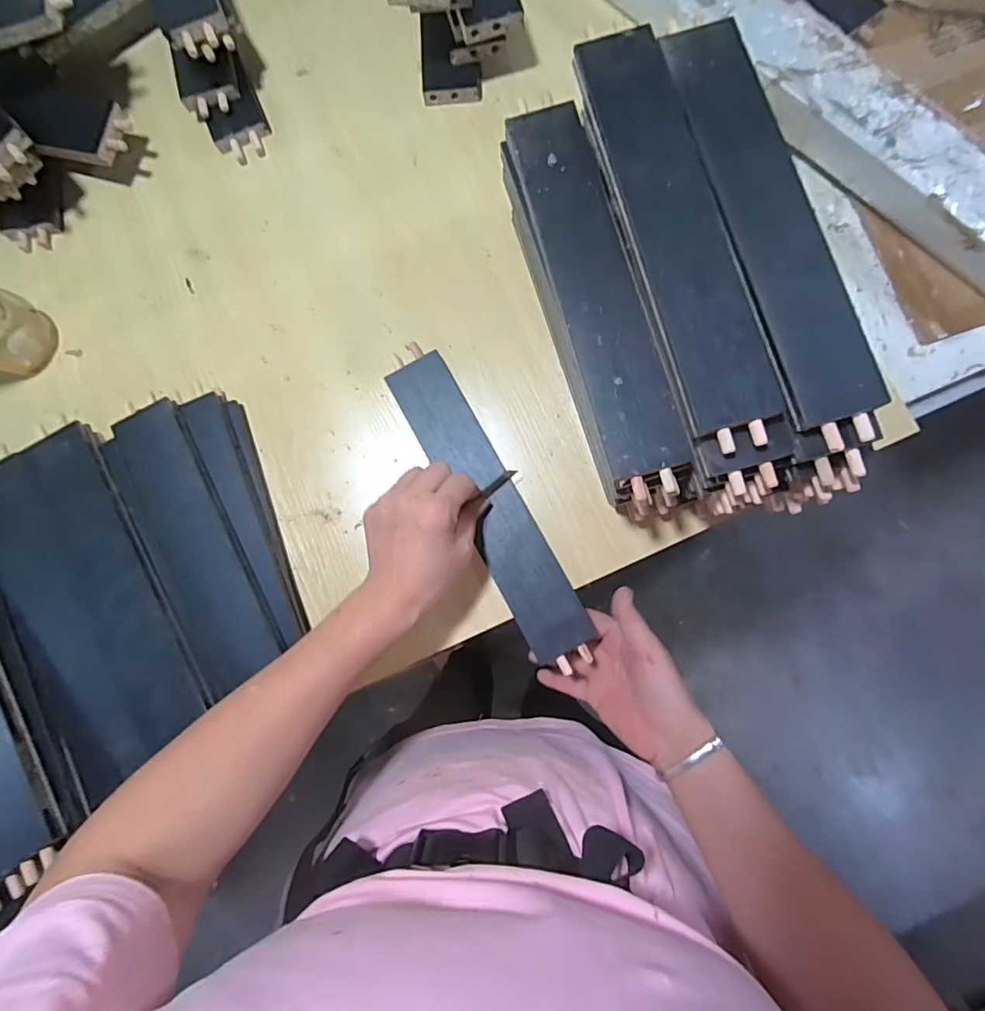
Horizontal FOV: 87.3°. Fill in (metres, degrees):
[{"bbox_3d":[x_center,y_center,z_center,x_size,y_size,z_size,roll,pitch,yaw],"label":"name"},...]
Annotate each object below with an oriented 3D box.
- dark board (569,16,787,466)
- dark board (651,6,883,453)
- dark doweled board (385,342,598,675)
[{"bbox_3d":[0.120,-0.180,0.339,0.057,0.010,0.288,-16,82,1],"label":"dark board"},{"bbox_3d":[0.180,-0.184,0.337,0.059,0.016,0.296,-15,82,1],"label":"dark board"},{"bbox_3d":[-0.005,-0.006,0.450,0.054,0.014,0.301,-28,81,0],"label":"dark doweled board"}]

